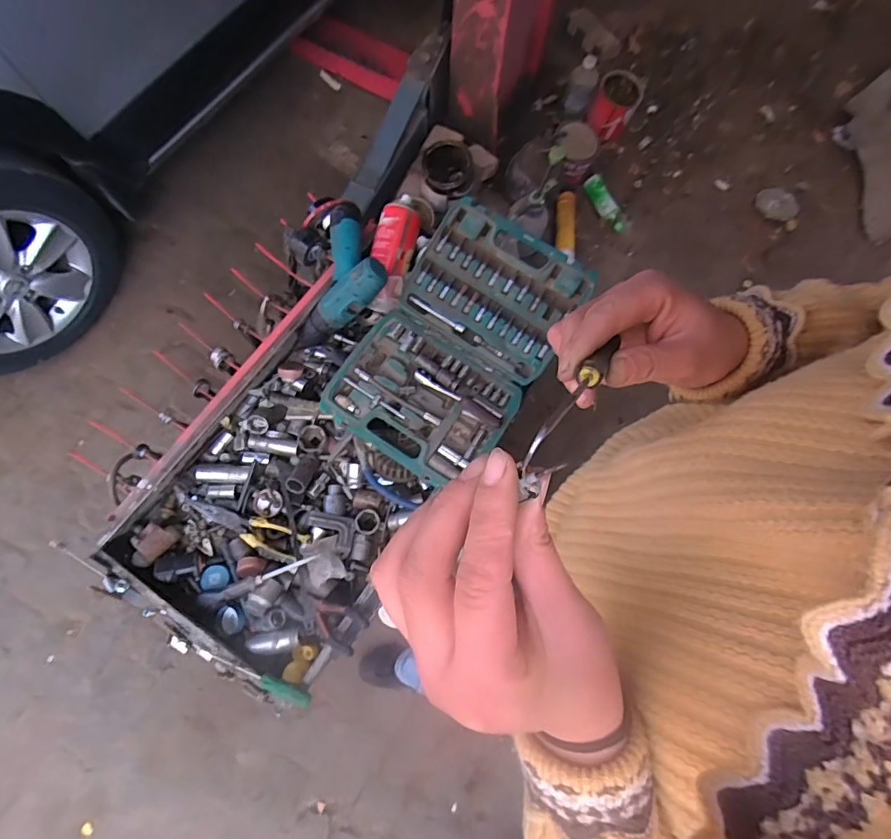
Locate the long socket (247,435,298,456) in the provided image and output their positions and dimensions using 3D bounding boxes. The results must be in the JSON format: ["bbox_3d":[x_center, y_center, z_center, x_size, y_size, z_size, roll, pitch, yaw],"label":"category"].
[{"bbox_3d":[-0.264,0.040,0.751,0.075,0.021,0.021,11,73,1],"label":"long socket"}]

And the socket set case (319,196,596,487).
[{"bbox_3d":[0.017,-0.111,0.728,0.249,0.051,0.383,33,88,4],"label":"socket set case"}]

